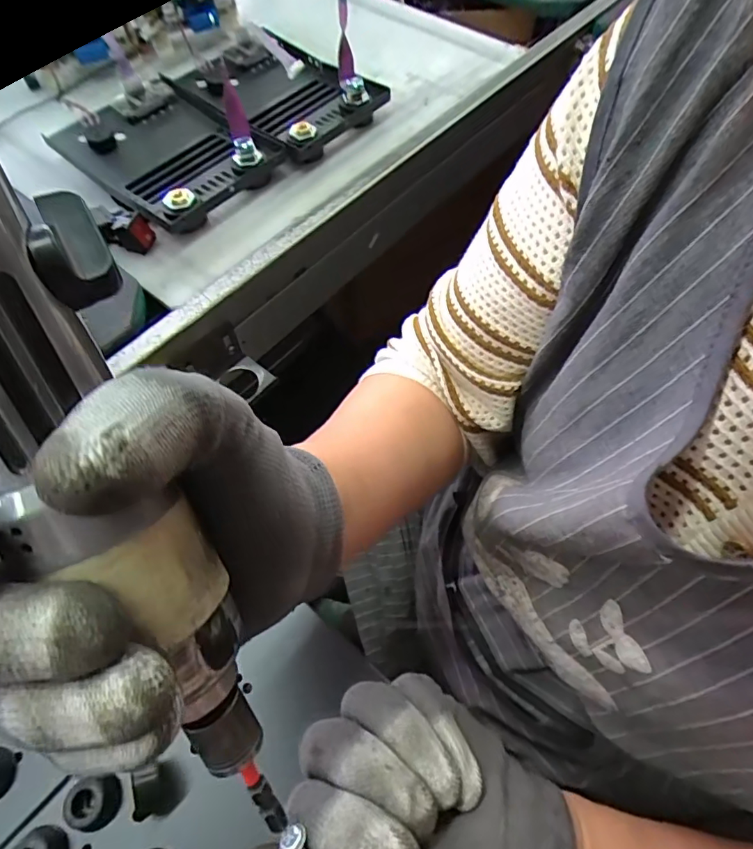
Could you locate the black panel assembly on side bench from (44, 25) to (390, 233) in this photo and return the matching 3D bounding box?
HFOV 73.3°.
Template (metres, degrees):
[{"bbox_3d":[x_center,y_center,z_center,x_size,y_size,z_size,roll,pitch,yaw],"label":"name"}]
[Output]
[{"bbox_3d":[-0.161,-0.338,0.550,0.204,0.054,0.315,38,66,19],"label":"black panel assembly on side bench"}]

